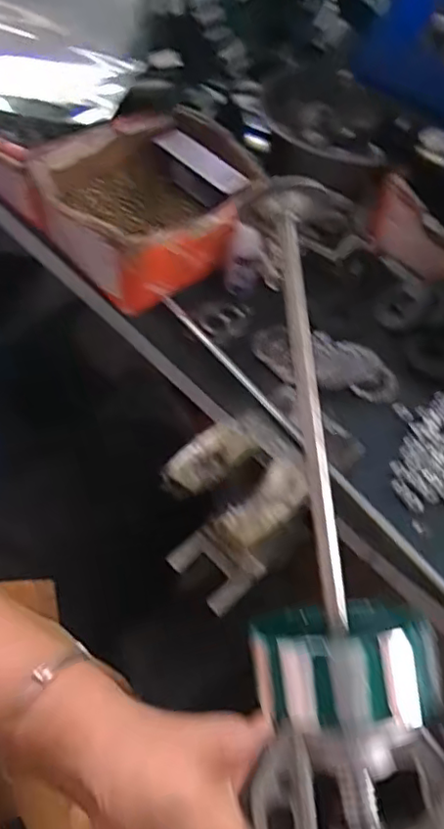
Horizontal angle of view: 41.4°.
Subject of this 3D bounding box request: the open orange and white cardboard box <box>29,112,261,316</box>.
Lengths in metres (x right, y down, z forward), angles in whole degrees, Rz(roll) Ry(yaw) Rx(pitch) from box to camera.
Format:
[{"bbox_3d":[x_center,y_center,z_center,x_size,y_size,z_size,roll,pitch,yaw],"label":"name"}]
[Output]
[{"bbox_3d":[-0.061,-0.179,0.501,0.168,0.072,0.154,-25,62,-18],"label":"open orange and white cardboard box"}]

